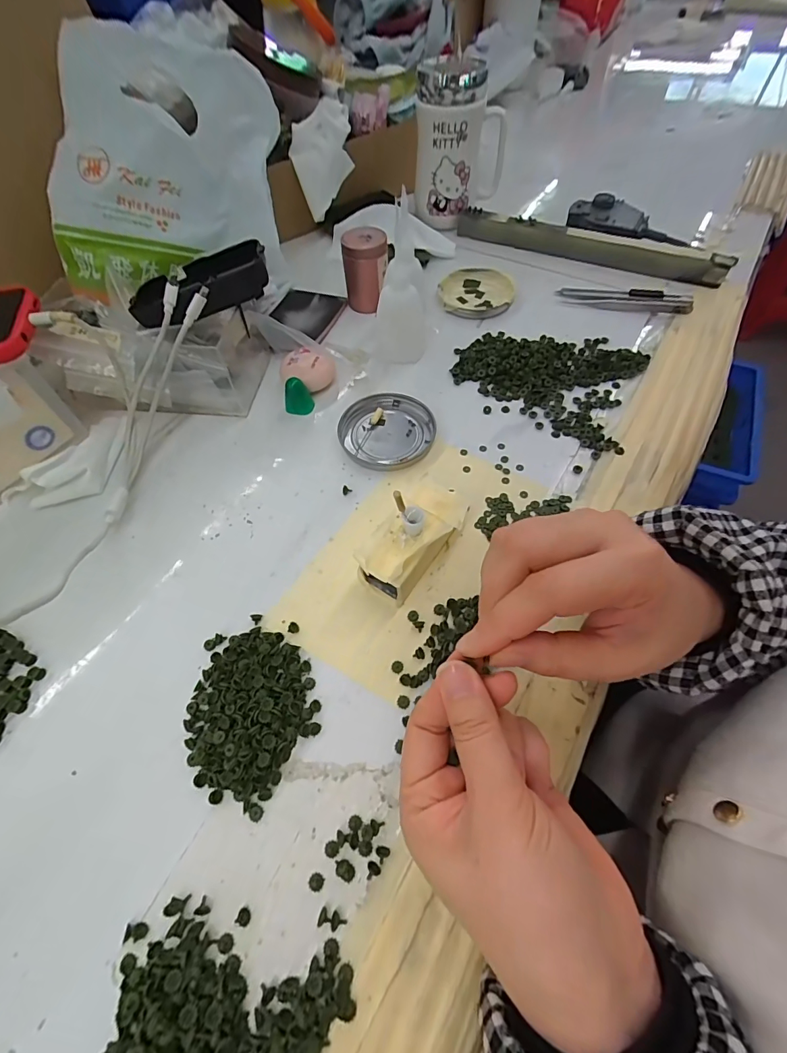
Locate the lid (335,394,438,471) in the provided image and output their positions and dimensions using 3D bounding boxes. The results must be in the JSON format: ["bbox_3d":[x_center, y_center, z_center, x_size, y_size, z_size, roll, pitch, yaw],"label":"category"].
[{"bbox_3d":[-0.005,-0.081,0.356,0.079,0.010,0.075,-1,59,1],"label":"lid"}]

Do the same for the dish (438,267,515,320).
[{"bbox_3d":[0.088,-0.254,0.458,0.077,0.010,0.088,-1,59,1],"label":"dish"}]

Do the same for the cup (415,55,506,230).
[{"bbox_3d":[0.076,-0.436,0.494,0.098,0.140,0.062,-3,59,0],"label":"cup"}]

